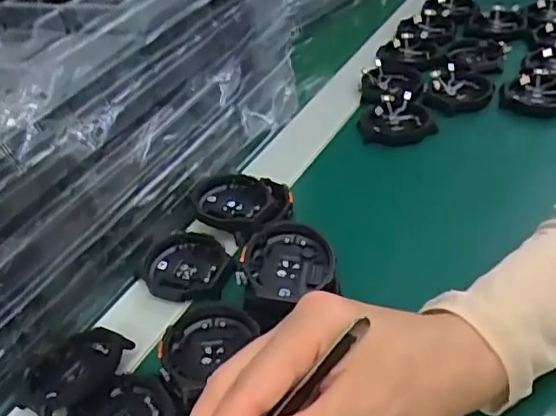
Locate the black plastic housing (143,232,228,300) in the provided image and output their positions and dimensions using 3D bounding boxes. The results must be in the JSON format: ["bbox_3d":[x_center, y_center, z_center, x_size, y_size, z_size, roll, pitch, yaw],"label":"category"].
[{"bbox_3d":[-0.053,0.035,0.346,0.045,0.013,0.049,-1,40,7],"label":"black plastic housing"}]

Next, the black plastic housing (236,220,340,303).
[{"bbox_3d":[0.005,0.032,0.316,0.048,0.018,0.049,1,52,-2],"label":"black plastic housing"}]

